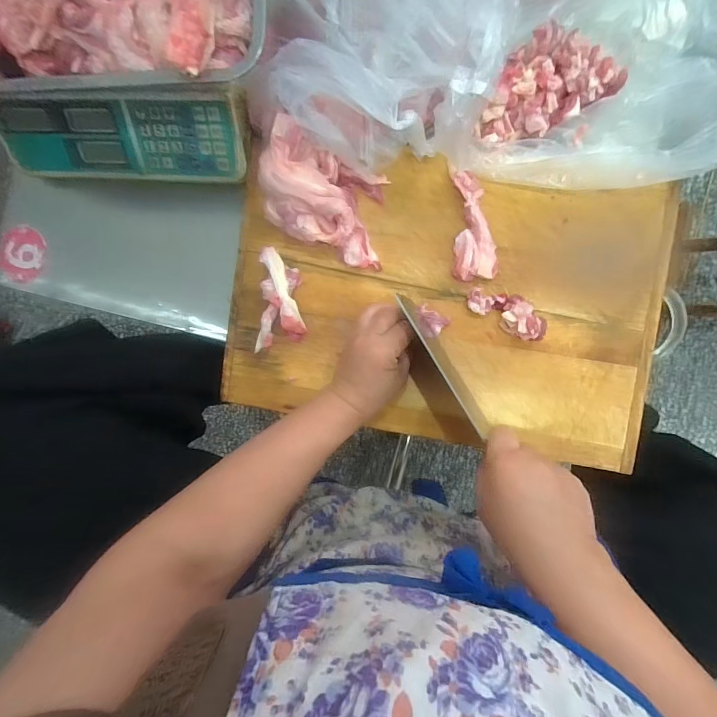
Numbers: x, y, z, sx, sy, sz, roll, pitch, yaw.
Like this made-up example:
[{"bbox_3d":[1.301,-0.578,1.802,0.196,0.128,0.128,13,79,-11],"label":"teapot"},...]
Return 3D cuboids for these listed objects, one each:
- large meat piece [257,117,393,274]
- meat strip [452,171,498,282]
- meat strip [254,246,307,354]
[{"bbox_3d":[-0.033,-0.176,0.425,0.148,0.058,0.100,27,94,6],"label":"large meat piece"},{"bbox_3d":[0.127,-0.144,0.427,0.046,0.022,0.113,-3,91,7],"label":"meat strip"},{"bbox_3d":[-0.089,-0.066,0.452,0.054,0.030,0.114,7,92,7],"label":"meat strip"}]

